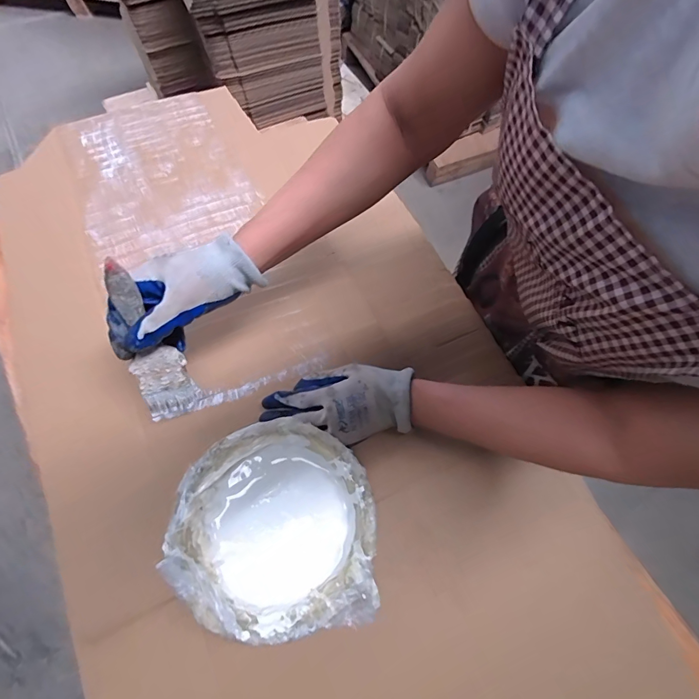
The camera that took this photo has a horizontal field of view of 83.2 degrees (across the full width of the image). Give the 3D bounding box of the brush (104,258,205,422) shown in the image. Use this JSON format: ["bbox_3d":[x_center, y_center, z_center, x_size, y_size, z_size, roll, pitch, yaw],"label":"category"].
[{"bbox_3d":[-0.193,-0.001,0.381,0.051,0.177,0.010,-11,38,-6],"label":"brush"}]

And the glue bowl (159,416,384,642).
[{"bbox_3d":[-0.072,0.174,0.397,0.186,0.056,0.183,1,69,-2],"label":"glue bowl"}]

